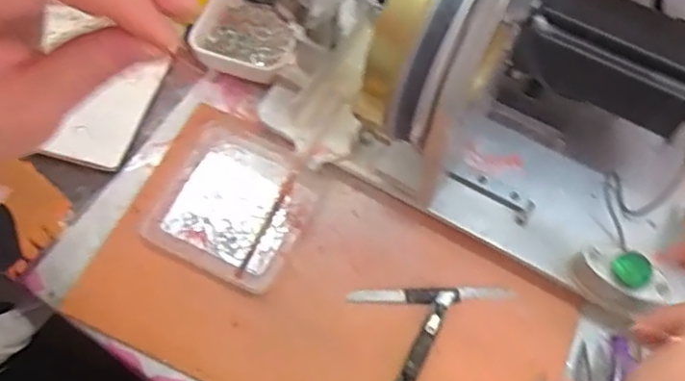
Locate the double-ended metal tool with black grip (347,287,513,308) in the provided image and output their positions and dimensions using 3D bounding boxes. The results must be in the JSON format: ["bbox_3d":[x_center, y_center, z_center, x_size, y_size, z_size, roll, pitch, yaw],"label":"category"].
[{"bbox_3d":[0.061,0.073,0.426,0.114,0.004,0.014,0,64,0],"label":"double-ended metal tool with black grip"}]

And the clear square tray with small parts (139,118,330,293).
[{"bbox_3d":[-0.078,0.006,0.447,0.111,0.021,0.107,24,67,11],"label":"clear square tray with small parts"}]

